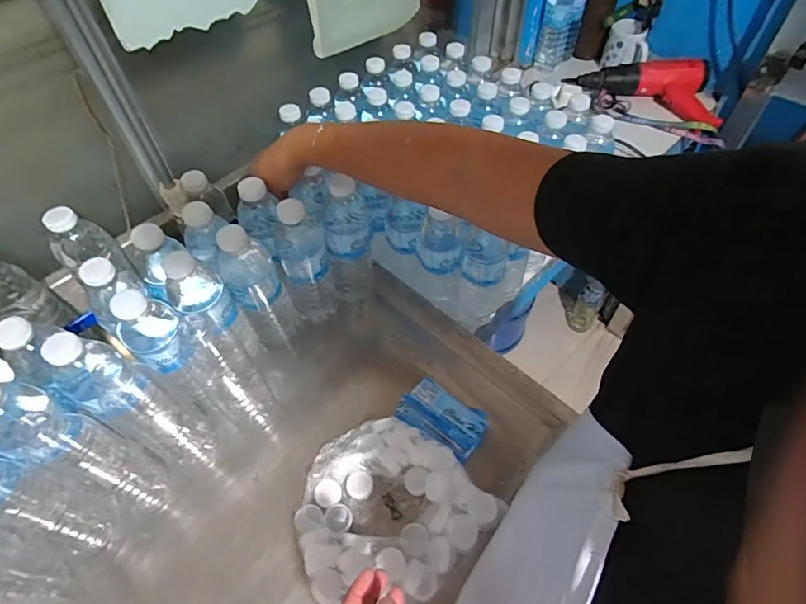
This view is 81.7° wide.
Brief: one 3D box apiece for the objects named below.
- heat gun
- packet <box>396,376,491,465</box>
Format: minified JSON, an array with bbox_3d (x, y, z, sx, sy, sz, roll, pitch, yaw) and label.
[{"bbox_3d":[0.530,-0.480,1.015,0.323,0.068,0.135,22,57,17],"label":"heat gun"},{"bbox_3d":[0.050,0.145,0.590,0.108,0.014,0.069,28,60,21],"label":"packet"}]

